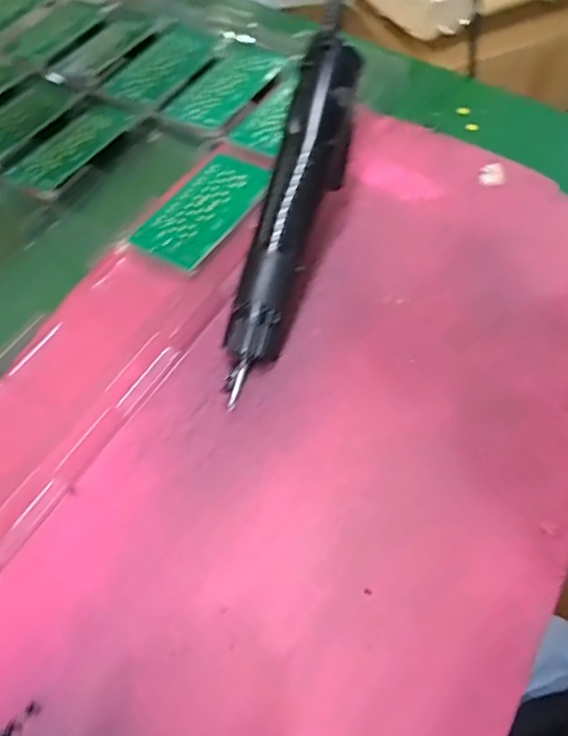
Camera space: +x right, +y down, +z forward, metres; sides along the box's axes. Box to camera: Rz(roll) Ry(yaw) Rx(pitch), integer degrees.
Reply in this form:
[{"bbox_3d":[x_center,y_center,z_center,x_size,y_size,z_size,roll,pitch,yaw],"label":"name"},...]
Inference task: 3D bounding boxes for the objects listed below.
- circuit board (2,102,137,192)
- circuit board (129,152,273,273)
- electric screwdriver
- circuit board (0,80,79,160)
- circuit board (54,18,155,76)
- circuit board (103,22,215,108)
[{"bbox_3d":[-0.170,-0.179,0.425,0.049,0.004,0.103,31,69,18],"label":"circuit board"},{"bbox_3d":[-0.055,-0.115,0.378,0.062,0.004,0.105,27,65,22],"label":"circuit board"},{"bbox_3d":[0.004,-0.090,0.319,0.034,0.030,0.215,17,90,12],"label":"electric screwdriver"},{"bbox_3d":[-0.227,-0.210,0.449,0.054,0.004,0.105,31,69,18],"label":"circuit board"},{"bbox_3d":[-0.165,-0.299,0.493,0.047,0.006,0.093,33,69,18],"label":"circuit board"},{"bbox_3d":[-0.106,-0.270,0.468,0.060,0.004,0.105,26,67,16],"label":"circuit board"}]

